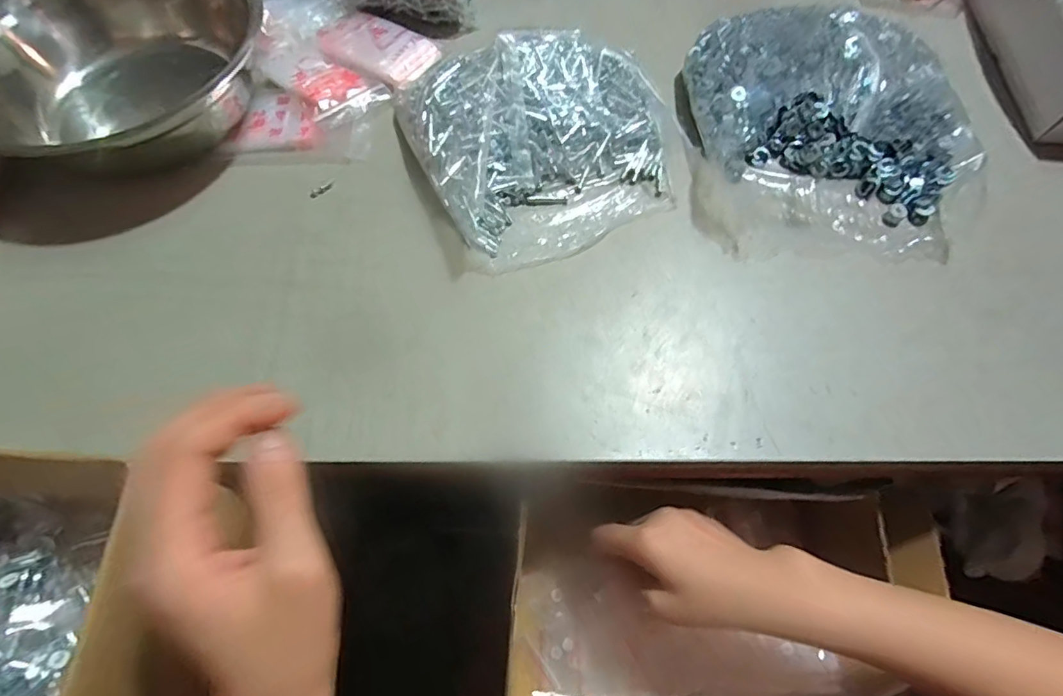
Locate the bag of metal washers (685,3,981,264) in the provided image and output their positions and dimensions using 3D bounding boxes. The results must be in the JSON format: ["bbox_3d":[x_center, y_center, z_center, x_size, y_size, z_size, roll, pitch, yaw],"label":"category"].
[{"bbox_3d":[0.247,-0.192,0.423,0.216,0.070,0.218,1,68,-1],"label":"bag of metal washers"}]

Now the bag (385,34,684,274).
[{"bbox_3d":[0.015,-0.179,0.421,0.212,0.054,0.192,-24,70,-11],"label":"bag"}]

